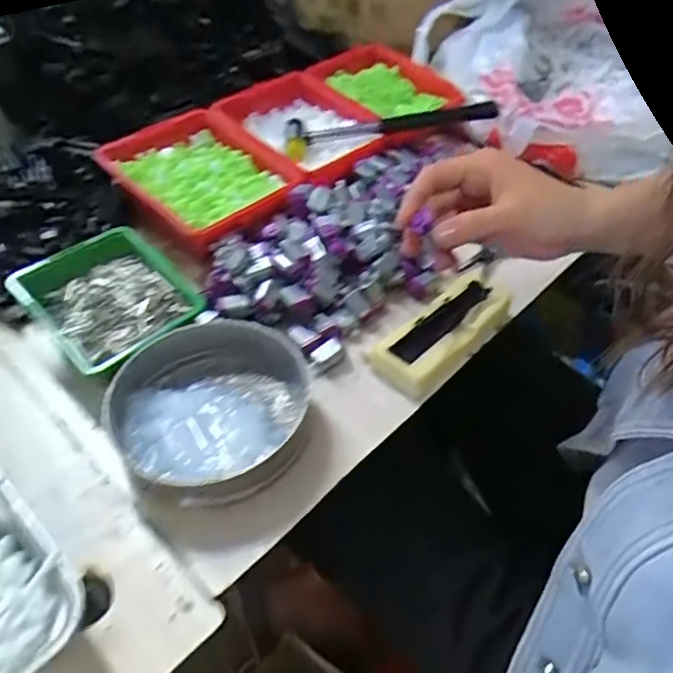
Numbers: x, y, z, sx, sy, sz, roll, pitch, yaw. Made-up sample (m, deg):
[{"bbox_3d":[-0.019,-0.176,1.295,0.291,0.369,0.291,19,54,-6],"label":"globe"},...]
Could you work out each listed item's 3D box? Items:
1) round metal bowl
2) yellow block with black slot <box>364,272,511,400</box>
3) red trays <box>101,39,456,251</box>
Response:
[{"bbox_3d":[-0.085,0.051,0.422,0.148,0.038,0.136,0,45,0],"label":"round metal bowl"},{"bbox_3d":[0.087,-0.005,0.477,0.140,0.025,0.058,-34,54,-29],"label":"yellow block with black slot"},{"bbox_3d":[-0.021,-0.251,0.669,0.464,0.048,0.176,-32,54,-28],"label":"red trays"}]

